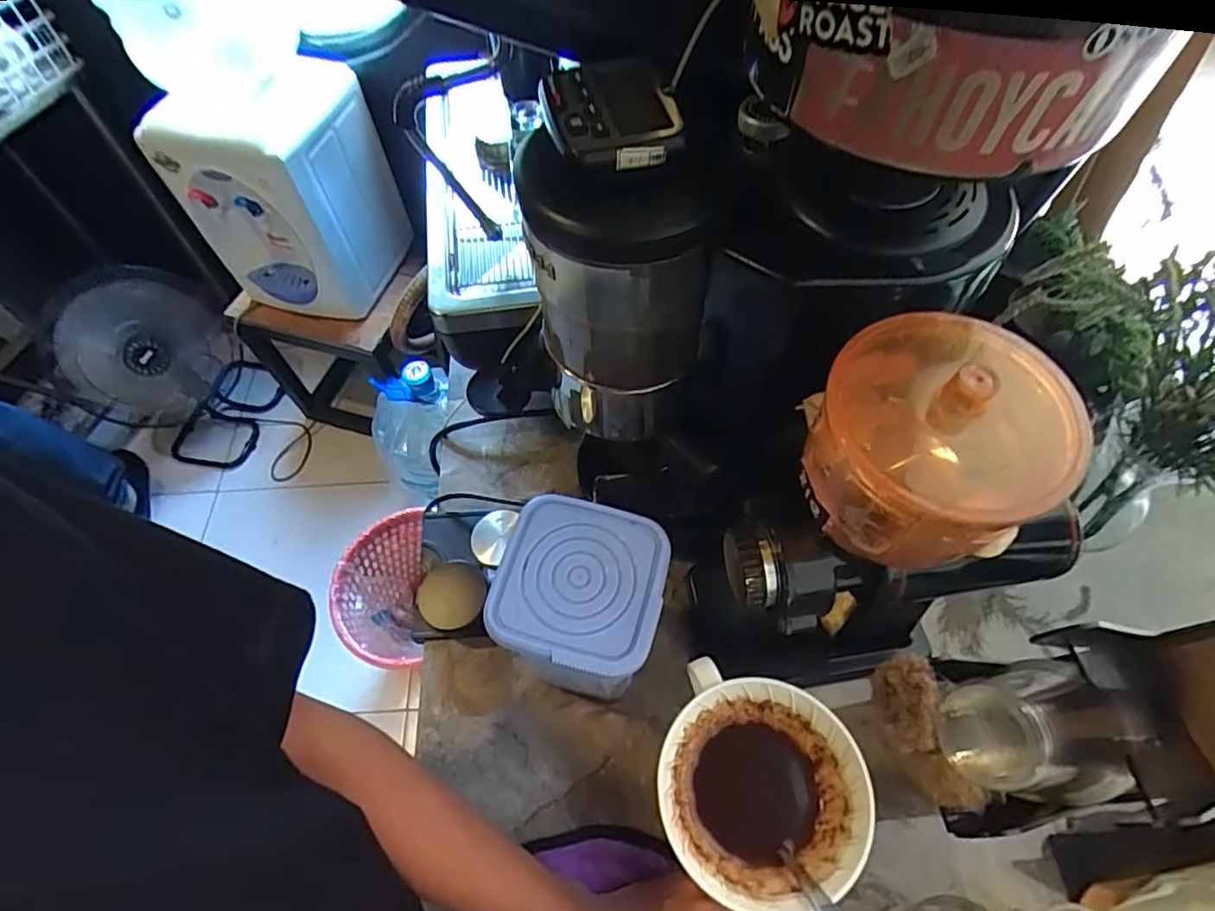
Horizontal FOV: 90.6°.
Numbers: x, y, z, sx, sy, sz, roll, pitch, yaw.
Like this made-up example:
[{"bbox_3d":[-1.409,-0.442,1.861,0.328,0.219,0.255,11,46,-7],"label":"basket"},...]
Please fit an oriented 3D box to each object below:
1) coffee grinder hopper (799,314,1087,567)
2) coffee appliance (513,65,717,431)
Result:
[{"bbox_3d":[0.148,-0.005,0.278,0.086,0.094,0.101,-22,62,-11],"label":"coffee grinder hopper"},{"bbox_3d":[0.006,-0.107,0.372,0.099,0.228,0.083,-1,60,1],"label":"coffee appliance"}]

